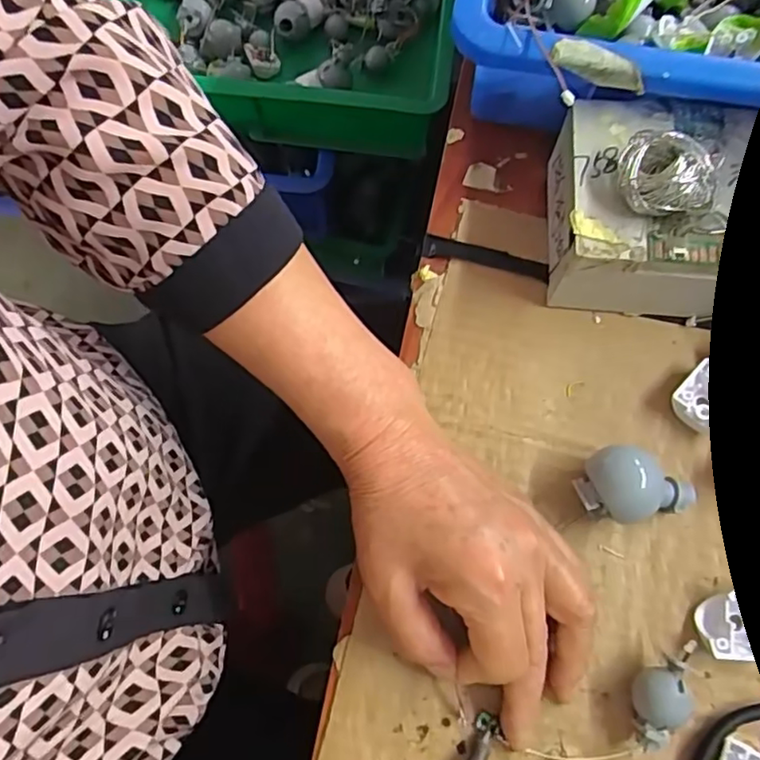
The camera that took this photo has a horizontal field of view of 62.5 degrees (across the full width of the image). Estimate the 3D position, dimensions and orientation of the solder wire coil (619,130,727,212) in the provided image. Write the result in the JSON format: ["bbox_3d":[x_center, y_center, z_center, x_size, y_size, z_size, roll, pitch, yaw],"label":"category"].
[{"bbox_3d":[0.135,-0.097,0.295,0.038,0.026,0.036,0,75,1],"label":"solder wire coil"}]

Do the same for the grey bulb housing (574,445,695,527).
[{"bbox_3d":[0.125,0.054,0.305,0.055,0.029,0.033,13,74,6],"label":"grey bulb housing"}]

